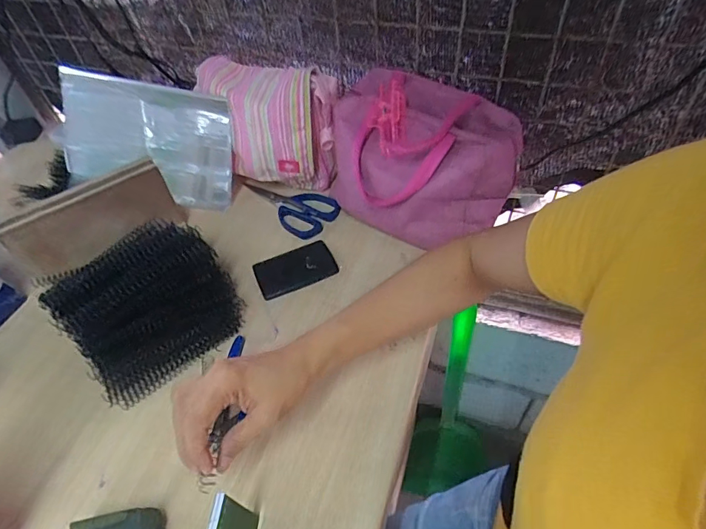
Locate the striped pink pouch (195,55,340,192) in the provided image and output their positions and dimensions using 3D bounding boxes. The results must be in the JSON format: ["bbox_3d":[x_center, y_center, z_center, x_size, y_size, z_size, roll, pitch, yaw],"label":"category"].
[{"bbox_3d":[-0.124,-0.196,0.638,0.208,0.169,0.067,11,34,9],"label":"striped pink pouch"}]

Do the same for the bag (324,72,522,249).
[{"bbox_3d":[0.079,-0.131,0.571,0.233,0.143,0.156,32,58,27],"label":"bag"}]

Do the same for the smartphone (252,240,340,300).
[{"bbox_3d":[-0.075,0.004,0.579,0.101,0.009,0.061,-18,51,-11],"label":"smartphone"}]

